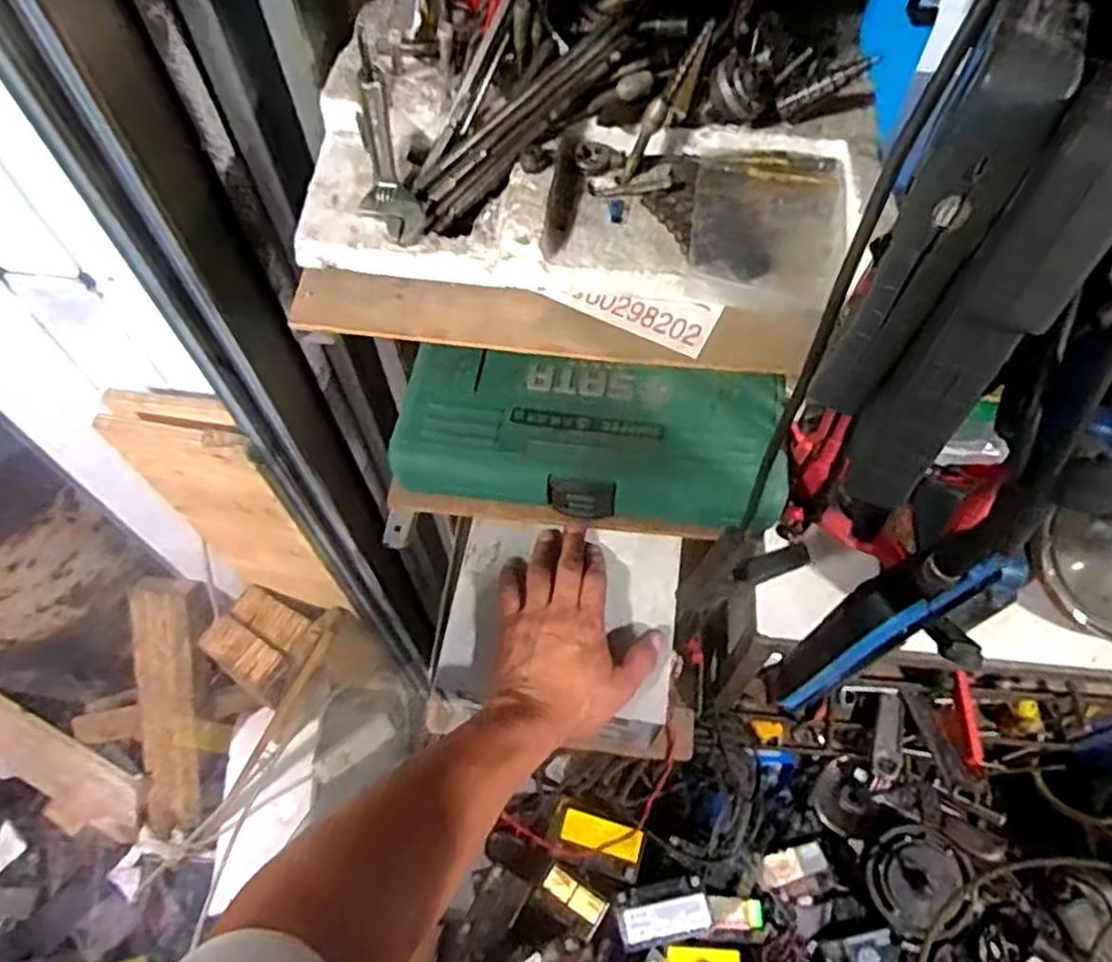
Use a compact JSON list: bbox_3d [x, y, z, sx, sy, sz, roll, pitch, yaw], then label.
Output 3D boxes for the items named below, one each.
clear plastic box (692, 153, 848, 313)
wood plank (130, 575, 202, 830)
[{"bbox_3d":[0.101,-0.120,0.352,0.069,0.020,0.084,8,60,6],"label":"clear plastic box"},{"bbox_3d":[-0.662,0.404,1.262,0.118,0.483,0.047,10,17,7],"label":"wood plank"}]

